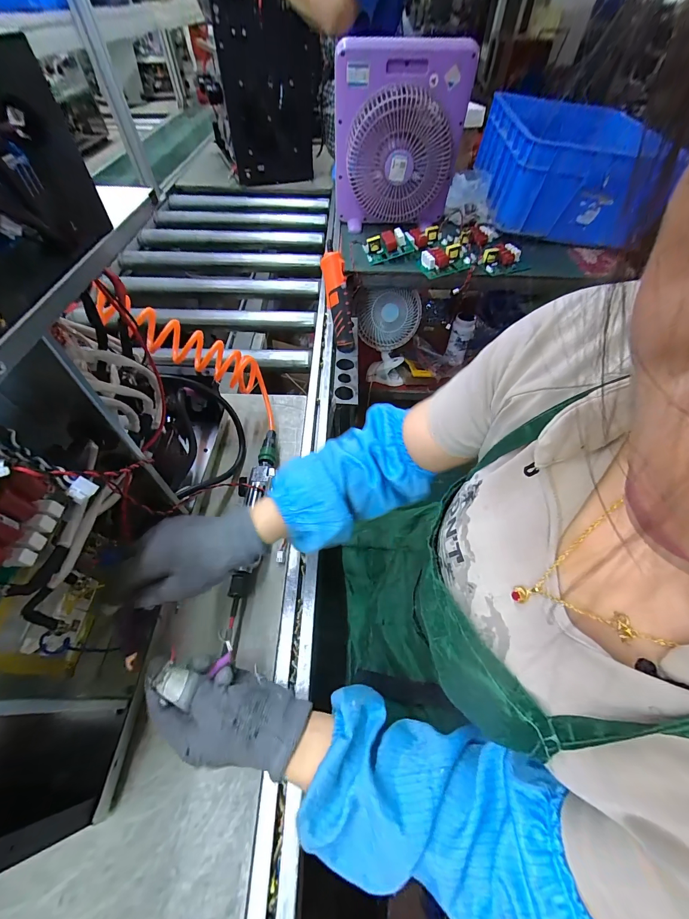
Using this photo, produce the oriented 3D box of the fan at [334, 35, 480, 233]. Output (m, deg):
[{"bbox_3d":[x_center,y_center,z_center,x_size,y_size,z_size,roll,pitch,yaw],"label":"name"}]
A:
[{"bbox_3d":[0.153,-0.808,0.874,0.351,0.353,0.103,-13,56,-11],"label":"fan"}]

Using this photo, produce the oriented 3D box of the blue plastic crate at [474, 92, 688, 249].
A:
[{"bbox_3d":[0.644,-0.867,0.999,0.393,0.211,0.529,4,55,3],"label":"blue plastic crate"}]

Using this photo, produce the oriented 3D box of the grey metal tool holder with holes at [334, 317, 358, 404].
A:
[{"bbox_3d":[0.006,-0.226,0.751,0.049,0.023,0.276,1,55,0],"label":"grey metal tool holder with holes"}]

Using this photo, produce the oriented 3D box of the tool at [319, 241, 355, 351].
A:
[{"bbox_3d":[-0.012,-0.334,0.713,0.046,0.202,0.034,-21,33,-14],"label":"tool"}]

